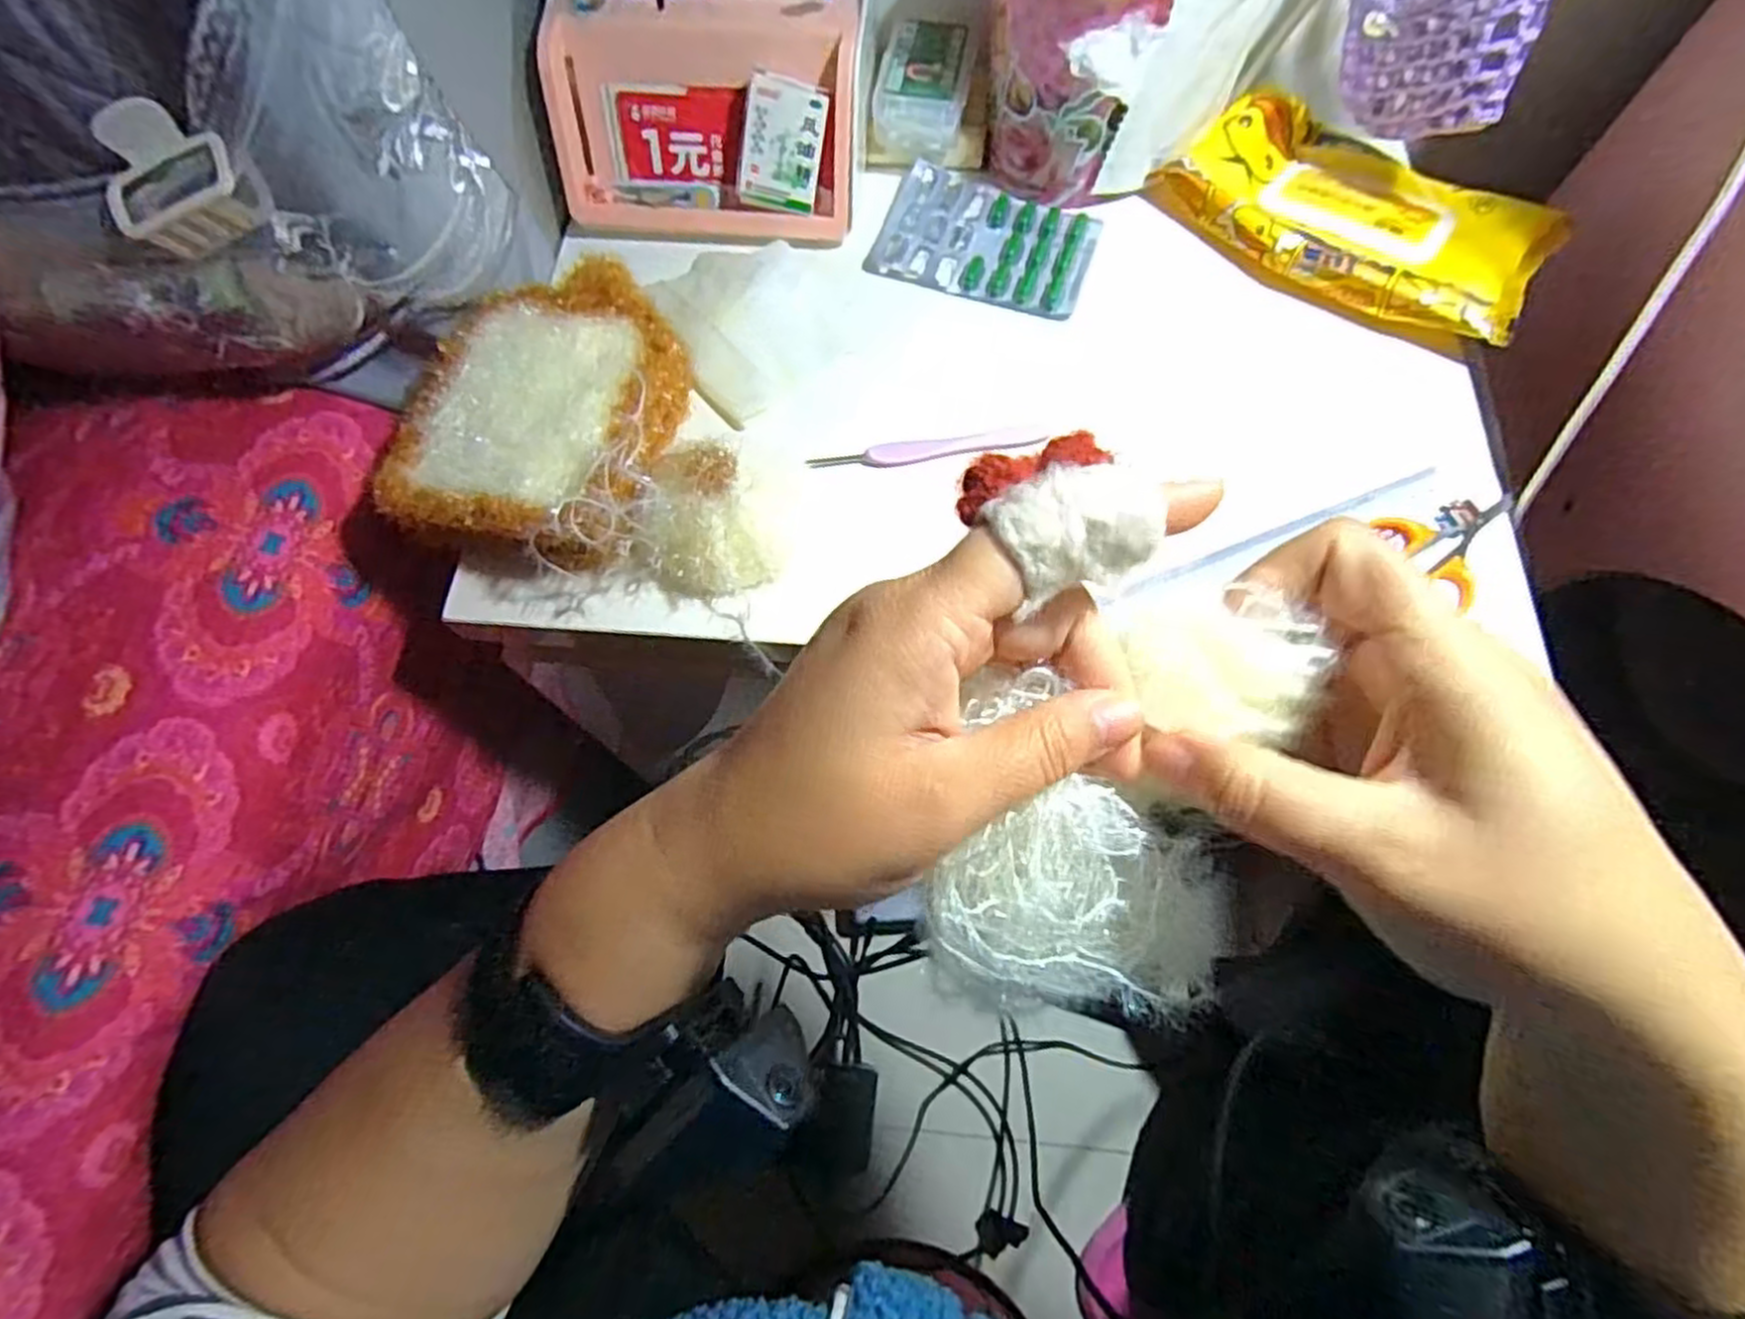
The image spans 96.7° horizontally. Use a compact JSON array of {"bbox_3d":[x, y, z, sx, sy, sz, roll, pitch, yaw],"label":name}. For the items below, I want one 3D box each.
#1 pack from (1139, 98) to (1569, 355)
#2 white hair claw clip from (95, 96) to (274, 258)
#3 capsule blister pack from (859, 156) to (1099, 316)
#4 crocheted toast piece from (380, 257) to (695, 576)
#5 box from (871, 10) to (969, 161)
[{"bbox_3d":[0.267,-0.246,0.430,0.116,0.029,0.193,-42,72,-15],"label":"pack"},{"bbox_3d":[-0.273,-0.190,0.308,0.050,0.037,0.049,-34,114,9],"label":"white hair claw clip"},{"bbox_3d":[0.066,-0.243,0.445,0.118,0.008,0.080,19,69,9],"label":"capsule blister pack"},{"bbox_3d":[-0.156,-0.118,0.374,0.123,0.040,0.152,10,68,5],"label":"crocheted toast piece"},{"bbox_3d":[0.030,-0.337,0.455,0.050,0.032,0.078,7,68,4],"label":"box"}]

